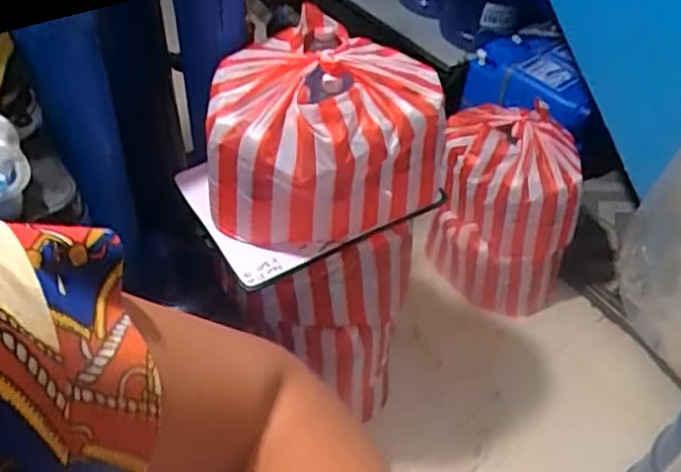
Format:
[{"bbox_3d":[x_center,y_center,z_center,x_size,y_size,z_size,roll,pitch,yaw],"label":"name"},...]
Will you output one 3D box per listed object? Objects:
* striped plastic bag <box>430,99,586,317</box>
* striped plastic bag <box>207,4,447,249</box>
[{"bbox_3d":[0.414,-0.092,1.685,0.343,0.469,0.278,9,47,4],"label":"striped plastic bag"},{"bbox_3d":[-0.021,-0.177,1.072,0.354,0.243,0.323,1,47,-3],"label":"striped plastic bag"}]

